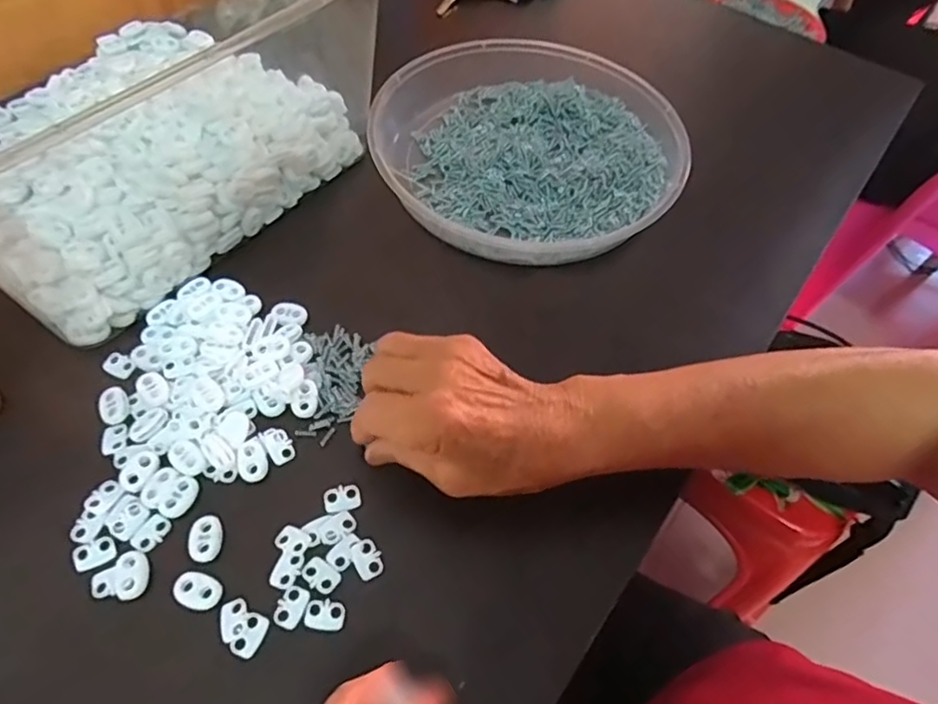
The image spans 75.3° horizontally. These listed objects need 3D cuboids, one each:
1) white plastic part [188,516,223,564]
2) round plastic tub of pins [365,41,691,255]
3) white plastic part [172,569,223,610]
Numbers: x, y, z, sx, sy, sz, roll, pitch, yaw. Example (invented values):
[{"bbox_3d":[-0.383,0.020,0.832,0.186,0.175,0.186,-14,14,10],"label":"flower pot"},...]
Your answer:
[{"bbox_3d":[-0.133,0.094,0.307,0.015,0.005,0.022,-2,56,-7],"label":"white plastic part"},{"bbox_3d":[0.045,-0.162,0.471,0.227,0.048,0.212,3,55,-4],"label":"round plastic tub of pins"},{"bbox_3d":[-0.130,0.114,0.293,0.022,0.004,0.016,17,56,6],"label":"white plastic part"}]

